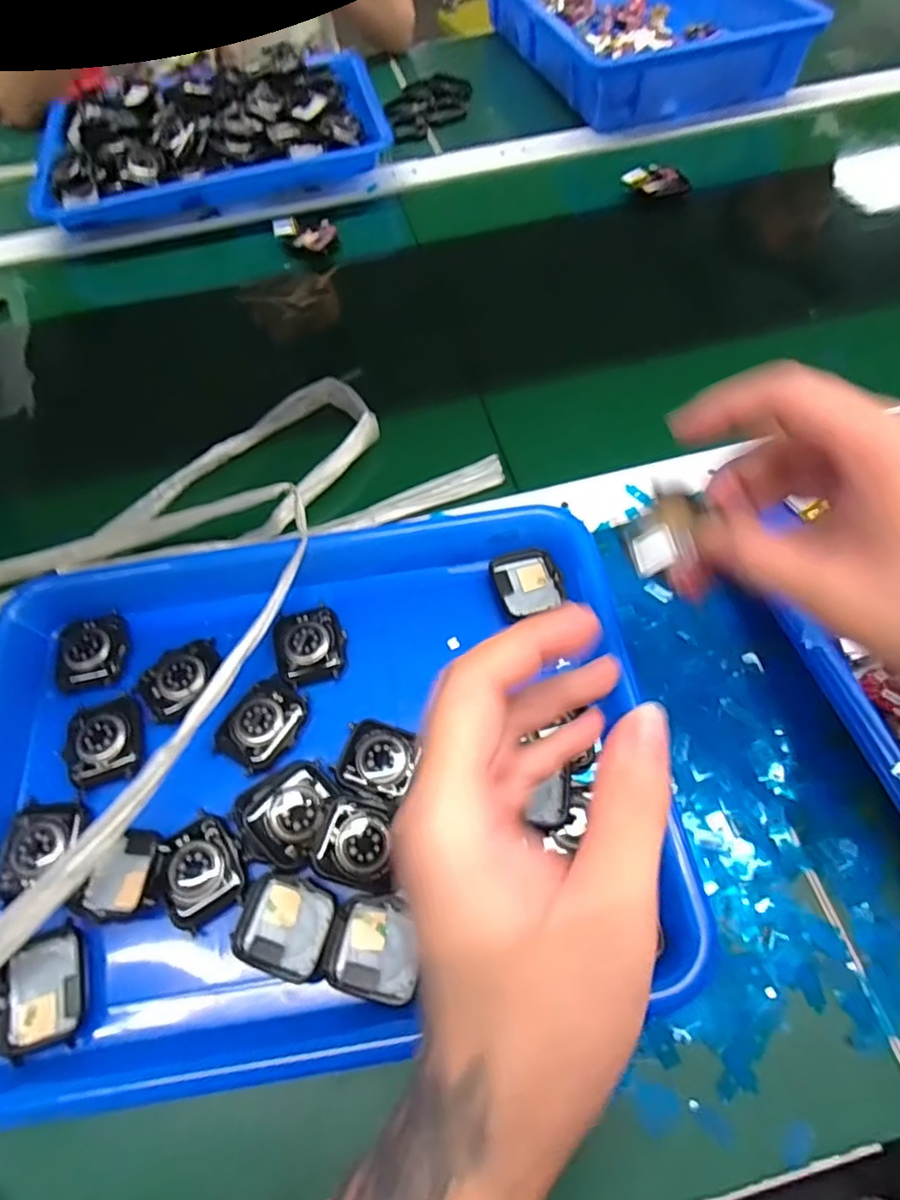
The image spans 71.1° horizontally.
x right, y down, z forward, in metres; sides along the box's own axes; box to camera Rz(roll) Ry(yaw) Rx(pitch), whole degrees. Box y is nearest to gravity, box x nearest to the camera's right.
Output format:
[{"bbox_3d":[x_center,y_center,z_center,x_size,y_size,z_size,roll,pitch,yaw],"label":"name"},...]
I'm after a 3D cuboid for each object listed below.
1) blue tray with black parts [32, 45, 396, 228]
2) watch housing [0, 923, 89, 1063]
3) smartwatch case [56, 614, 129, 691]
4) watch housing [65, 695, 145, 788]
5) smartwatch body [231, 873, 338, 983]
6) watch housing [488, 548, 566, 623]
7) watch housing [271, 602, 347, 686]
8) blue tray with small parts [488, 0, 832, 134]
[{"bbox_3d":[-0.239,-0.478,0.640,0.333,0.055,0.227,-16,62,-5],"label":"blue tray with black parts"},{"bbox_3d":[-0.175,0.169,0.271,0.036,0.010,0.043,-16,76,-8],"label":"watch housing"},{"bbox_3d":[-0.203,0.029,0.355,0.037,0.011,0.042,-15,62,-4],"label":"smartwatch case"},{"bbox_3d":[-0.178,0.070,0.323,0.037,0.008,0.043,-22,63,-8],"label":"watch housing"},{"bbox_3d":[-0.073,0.145,0.281,0.042,0.008,0.039,11,63,10],"label":"smartwatch body"},{"bbox_3d":[0.044,-0.010,0.361,0.037,0.009,0.041,-19,62,-6],"label":"watch housing"},{"bbox_3d":[-0.077,0.025,0.348,0.038,0.010,0.042,-17,62,-5],"label":"watch housing"},{"bbox_3d":[0.202,-0.653,0.716,0.243,0.075,0.354,-19,62,-6],"label":"blue tray with small parts"}]

